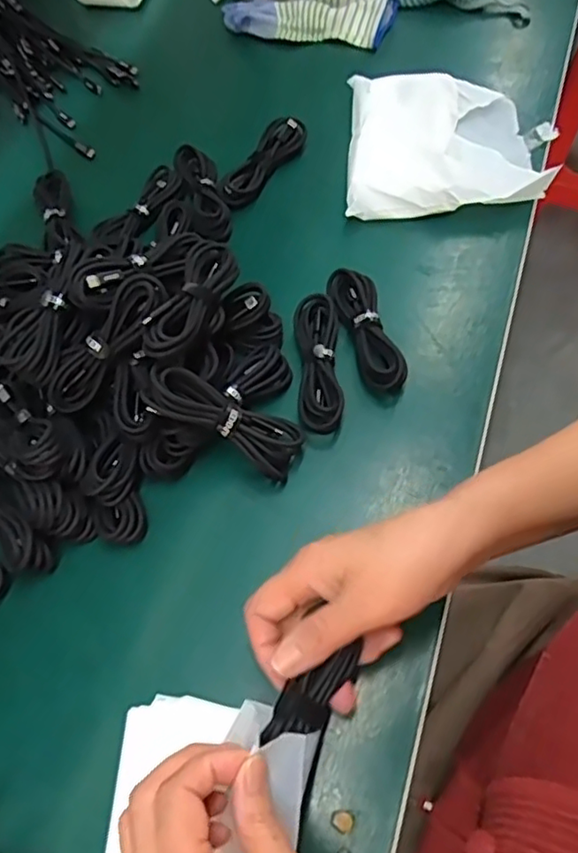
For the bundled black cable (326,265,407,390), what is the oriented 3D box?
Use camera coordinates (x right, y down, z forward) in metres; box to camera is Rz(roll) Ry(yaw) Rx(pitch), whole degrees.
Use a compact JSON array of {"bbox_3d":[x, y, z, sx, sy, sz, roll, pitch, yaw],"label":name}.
[{"bbox_3d":[0.060,-0.077,0.468,0.032,0.015,0.112,-17,61,-4],"label":"bundled black cable"}]

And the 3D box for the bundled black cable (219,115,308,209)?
[{"bbox_3d":[-0.025,-0.248,0.563,0.034,0.015,0.112,26,67,18],"label":"bundled black cable"}]

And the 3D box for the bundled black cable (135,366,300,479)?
[{"bbox_3d":[-0.043,-0.005,0.404,0.111,0.017,0.040,28,64,-17],"label":"bundled black cable"}]

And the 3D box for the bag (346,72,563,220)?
[{"bbox_3d":[0.148,-0.265,0.560,0.179,0.033,0.179,2,61,6],"label":"bag"}]

